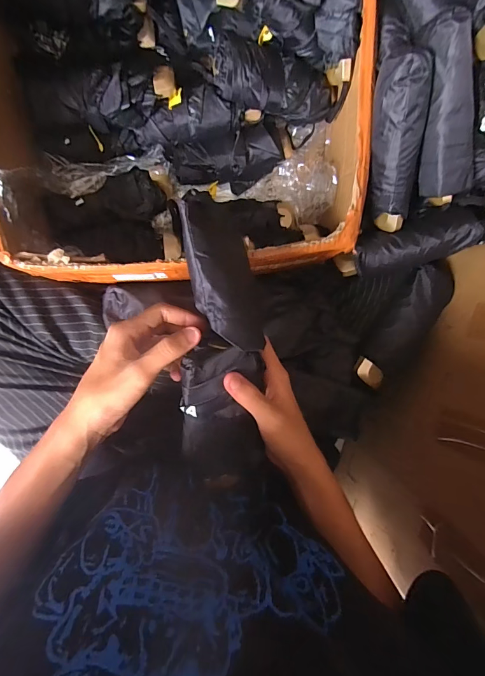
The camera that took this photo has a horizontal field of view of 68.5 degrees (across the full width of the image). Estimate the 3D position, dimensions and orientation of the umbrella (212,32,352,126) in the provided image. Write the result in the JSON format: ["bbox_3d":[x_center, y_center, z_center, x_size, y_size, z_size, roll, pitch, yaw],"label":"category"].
[{"bbox_3d":[0.046,-0.325,0.447,0.170,0.049,0.072,2,96,-8],"label":"umbrella"}]

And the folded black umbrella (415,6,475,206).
[{"bbox_3d":[0.209,-0.227,0.365,0.040,0.039,0.164,-20,120,-5],"label":"folded black umbrella"}]

